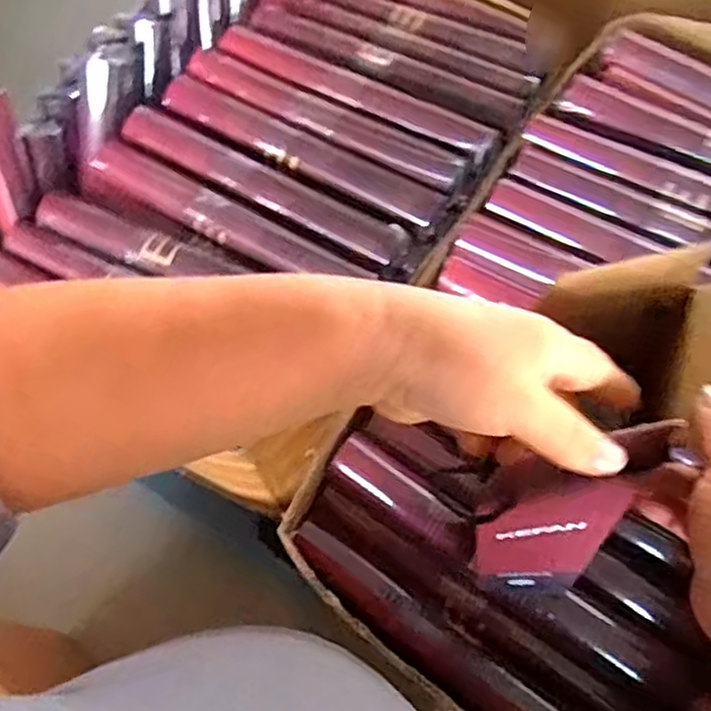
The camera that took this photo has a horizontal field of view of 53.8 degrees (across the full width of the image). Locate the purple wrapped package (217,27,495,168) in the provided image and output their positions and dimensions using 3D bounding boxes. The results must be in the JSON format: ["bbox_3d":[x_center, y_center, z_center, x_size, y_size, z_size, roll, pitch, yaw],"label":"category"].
[{"bbox_3d":[-0.015,-0.408,1.076,0.490,0.042,0.069,26,67,17],"label":"purple wrapped package"}]

